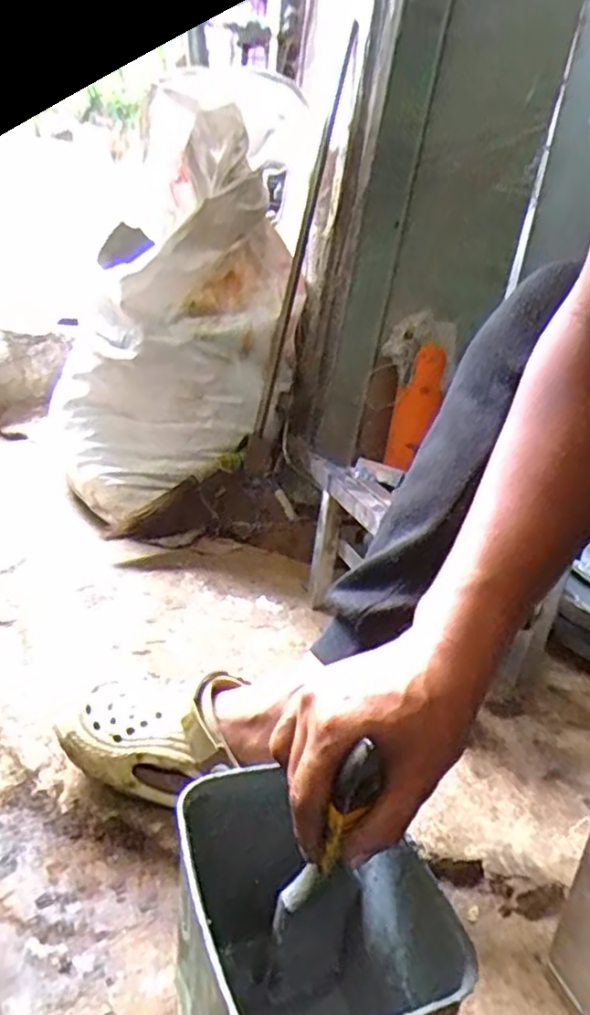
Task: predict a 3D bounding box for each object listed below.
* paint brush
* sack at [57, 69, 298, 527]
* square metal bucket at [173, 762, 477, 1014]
[{"bbox_3d":[0.016,0.176,0.344,0.019,0.133,0.010,26,22,9],"label":"paint brush"},{"bbox_3d":[-0.214,-0.300,1.060,0.337,0.631,0.205,3,21,-13],"label":"sack"},{"bbox_3d":[0.004,0.248,0.361,0.117,0.133,0.159,-2,20,-21],"label":"square metal bucket"}]

